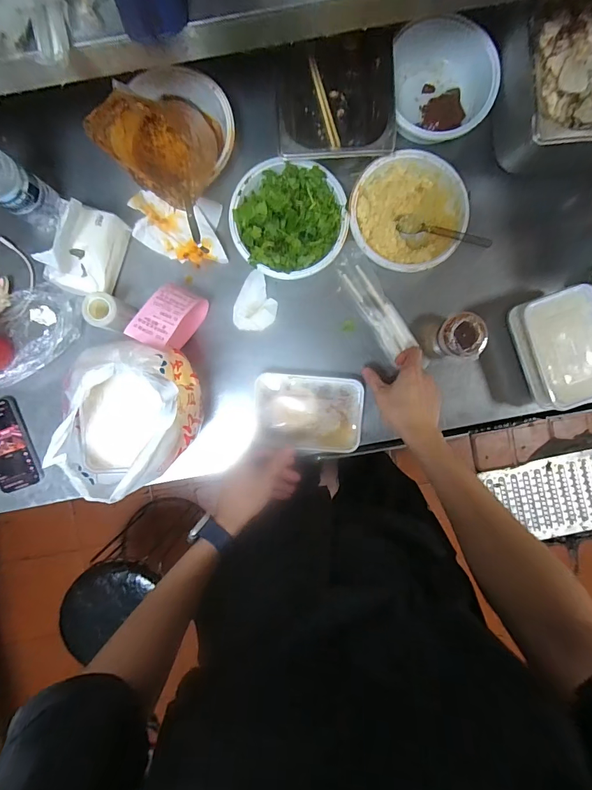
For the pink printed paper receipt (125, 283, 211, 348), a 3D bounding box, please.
[{"bbox_3d":[-0.183,-0.113,0.552,0.056,0.094,0.092,28,92,-1],"label":"pink printed paper receipt"}]

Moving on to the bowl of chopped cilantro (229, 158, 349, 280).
[{"bbox_3d":[-0.011,-0.256,0.571,0.166,0.051,0.163,0,92,0],"label":"bowl of chopped cilantro"}]

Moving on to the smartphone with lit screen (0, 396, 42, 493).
[{"bbox_3d":[-0.460,0.080,0.607,0.069,0.013,0.147,-18,92,1],"label":"smartphone with lit screen"}]

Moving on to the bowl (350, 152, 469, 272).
[{"bbox_3d":[0.166,-0.271,0.576,0.168,0.047,0.163,0,92,0],"label":"bowl"}]

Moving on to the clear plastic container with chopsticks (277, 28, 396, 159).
[{"bbox_3d":[0.055,-0.439,0.565,0.157,0.090,0.215,0,92,0],"label":"clear plastic container with chopsticks"}]

